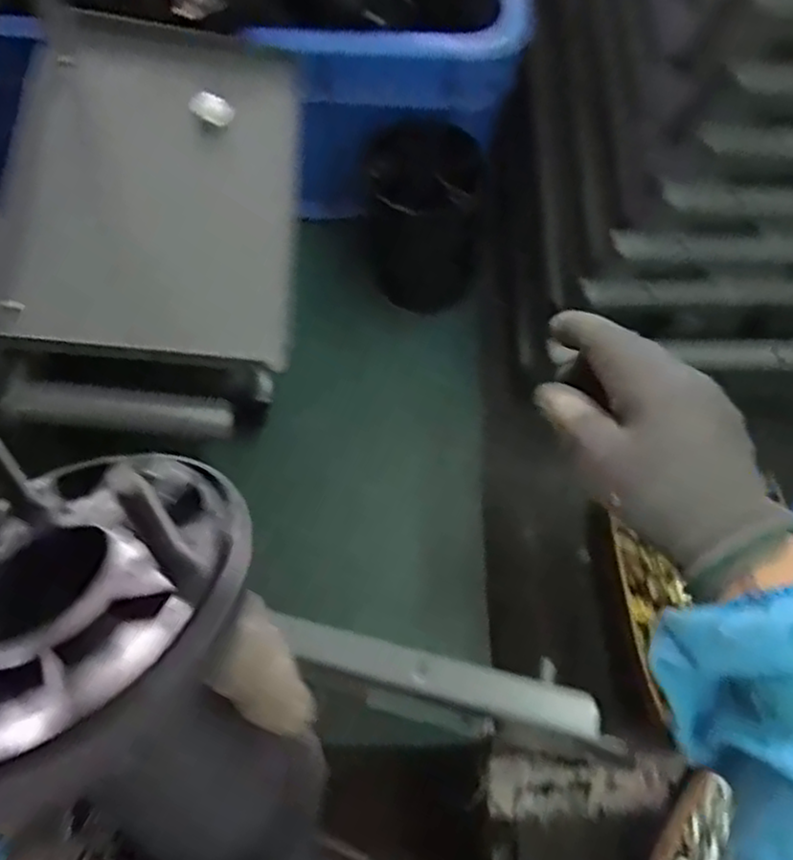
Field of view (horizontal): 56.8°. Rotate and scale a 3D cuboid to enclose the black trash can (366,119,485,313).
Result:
[{"bbox_3d":[0.025,-0.188,0.646,0.101,0.145,0.113,0,66,-2],"label":"black trash can"}]

